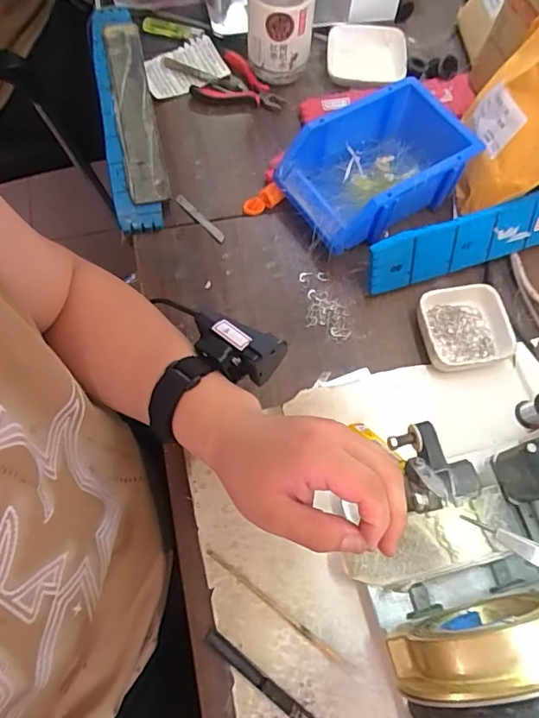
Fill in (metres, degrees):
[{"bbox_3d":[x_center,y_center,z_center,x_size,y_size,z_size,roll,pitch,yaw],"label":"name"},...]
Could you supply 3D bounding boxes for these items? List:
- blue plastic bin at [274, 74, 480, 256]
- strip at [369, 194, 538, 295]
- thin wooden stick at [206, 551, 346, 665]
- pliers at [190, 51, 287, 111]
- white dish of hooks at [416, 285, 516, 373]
[{"bbox_3d":[0.112,-0.203,0.561,0.186,0.074,0.125,-29,72,-13],"label":"blue plastic bin"},{"bbox_3d":[0.270,-0.141,0.546,0.355,0.065,0.013,-18,45,-8],"label":"strip"},{"bbox_3d":[0.002,0.206,0.435,0.136,0.007,0.007,34,71,14],"label":"thin wooden stick"},{"bbox_3d":[-0.035,-0.334,0.647,0.098,0.022,0.081,36,71,12],"label":"pliers"},{"bbox_3d":[0.196,-0.031,0.524,0.089,0.027,0.082,-5,68,-4],"label":"white dish of hooks"}]

